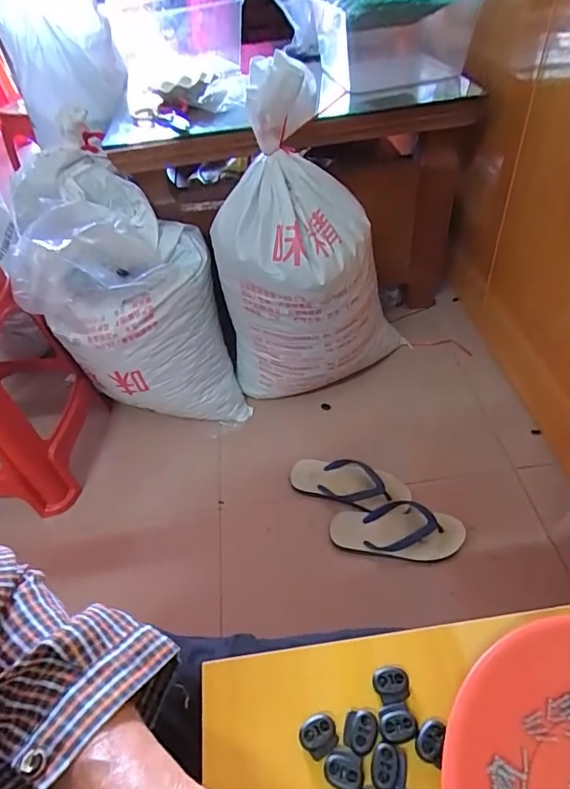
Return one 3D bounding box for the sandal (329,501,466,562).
[{"bbox_3d":[0.206,0.251,0.898,0.240,0.037,0.100,-1,46,6],"label":"sandal"}]

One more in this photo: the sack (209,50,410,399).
[{"bbox_3d":[0.043,-0.284,0.995,0.312,0.613,0.281,18,51,23],"label":"sack"}]

